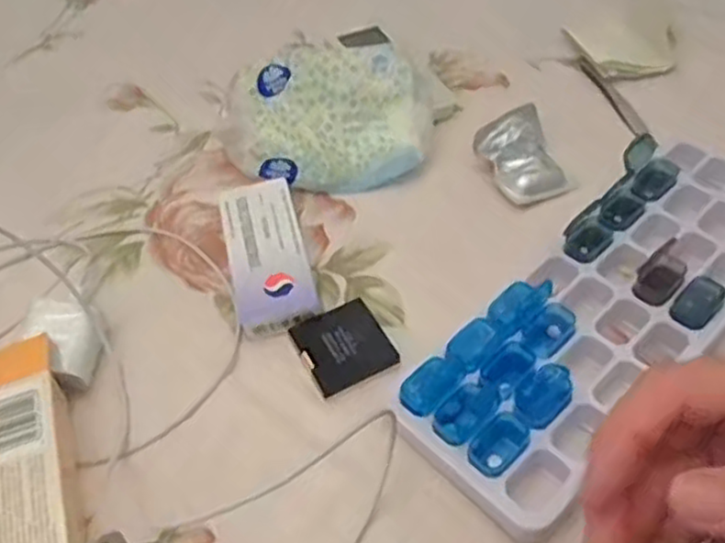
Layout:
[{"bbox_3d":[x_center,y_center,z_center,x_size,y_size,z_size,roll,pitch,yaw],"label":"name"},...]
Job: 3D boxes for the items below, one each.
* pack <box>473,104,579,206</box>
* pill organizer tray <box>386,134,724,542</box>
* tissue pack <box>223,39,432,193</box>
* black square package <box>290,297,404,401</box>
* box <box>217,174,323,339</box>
[{"bbox_3d":[0.111,-0.078,0.476,0.053,0.012,0.065,-27,76,-18],"label":"pack"},{"bbox_3d":[0.143,0.013,0.391,0.280,0.031,0.098,-39,57,-24],"label":"pill organizer tray"},{"bbox_3d":[-0.026,-0.109,0.497,0.141,0.050,0.102,1,50,6],"label":"tissue pack"},{"bbox_3d":[-0.010,0.042,0.394,0.046,0.009,0.050,-24,52,-14],"label":"black square package"},{"bbox_3d":[-0.059,-0.010,0.436,0.045,0.018,0.109,-14,50,-6],"label":"box"}]

